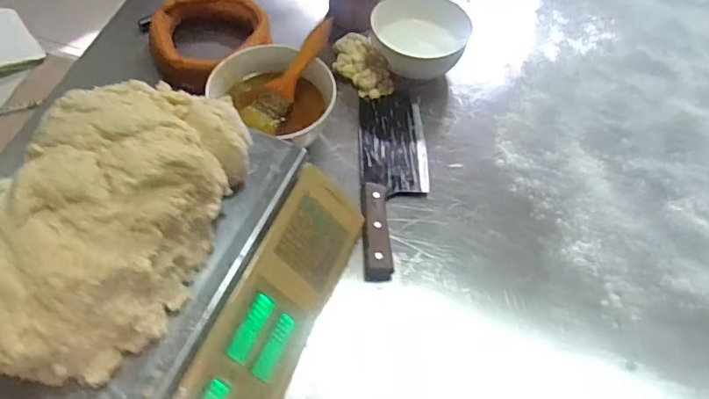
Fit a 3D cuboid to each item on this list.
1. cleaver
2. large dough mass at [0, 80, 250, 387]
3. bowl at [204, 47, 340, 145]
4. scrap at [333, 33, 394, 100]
[{"bbox_3d":[0.050,-0.034,0.666,0.084,0.019,0.279,1,55,-4],"label":"cleaver"},{"bbox_3d":[-0.196,0.006,0.433,0.147,0.092,0.274,17,57,7],"label":"large dough mass"},{"bbox_3d":[-0.105,-0.113,0.671,0.140,0.079,0.142,2,55,-3],"label":"bowl"},{"bbox_3d":[0.008,-0.187,0.758,0.059,0.028,0.109,-26,61,-21],"label":"scrap"}]

